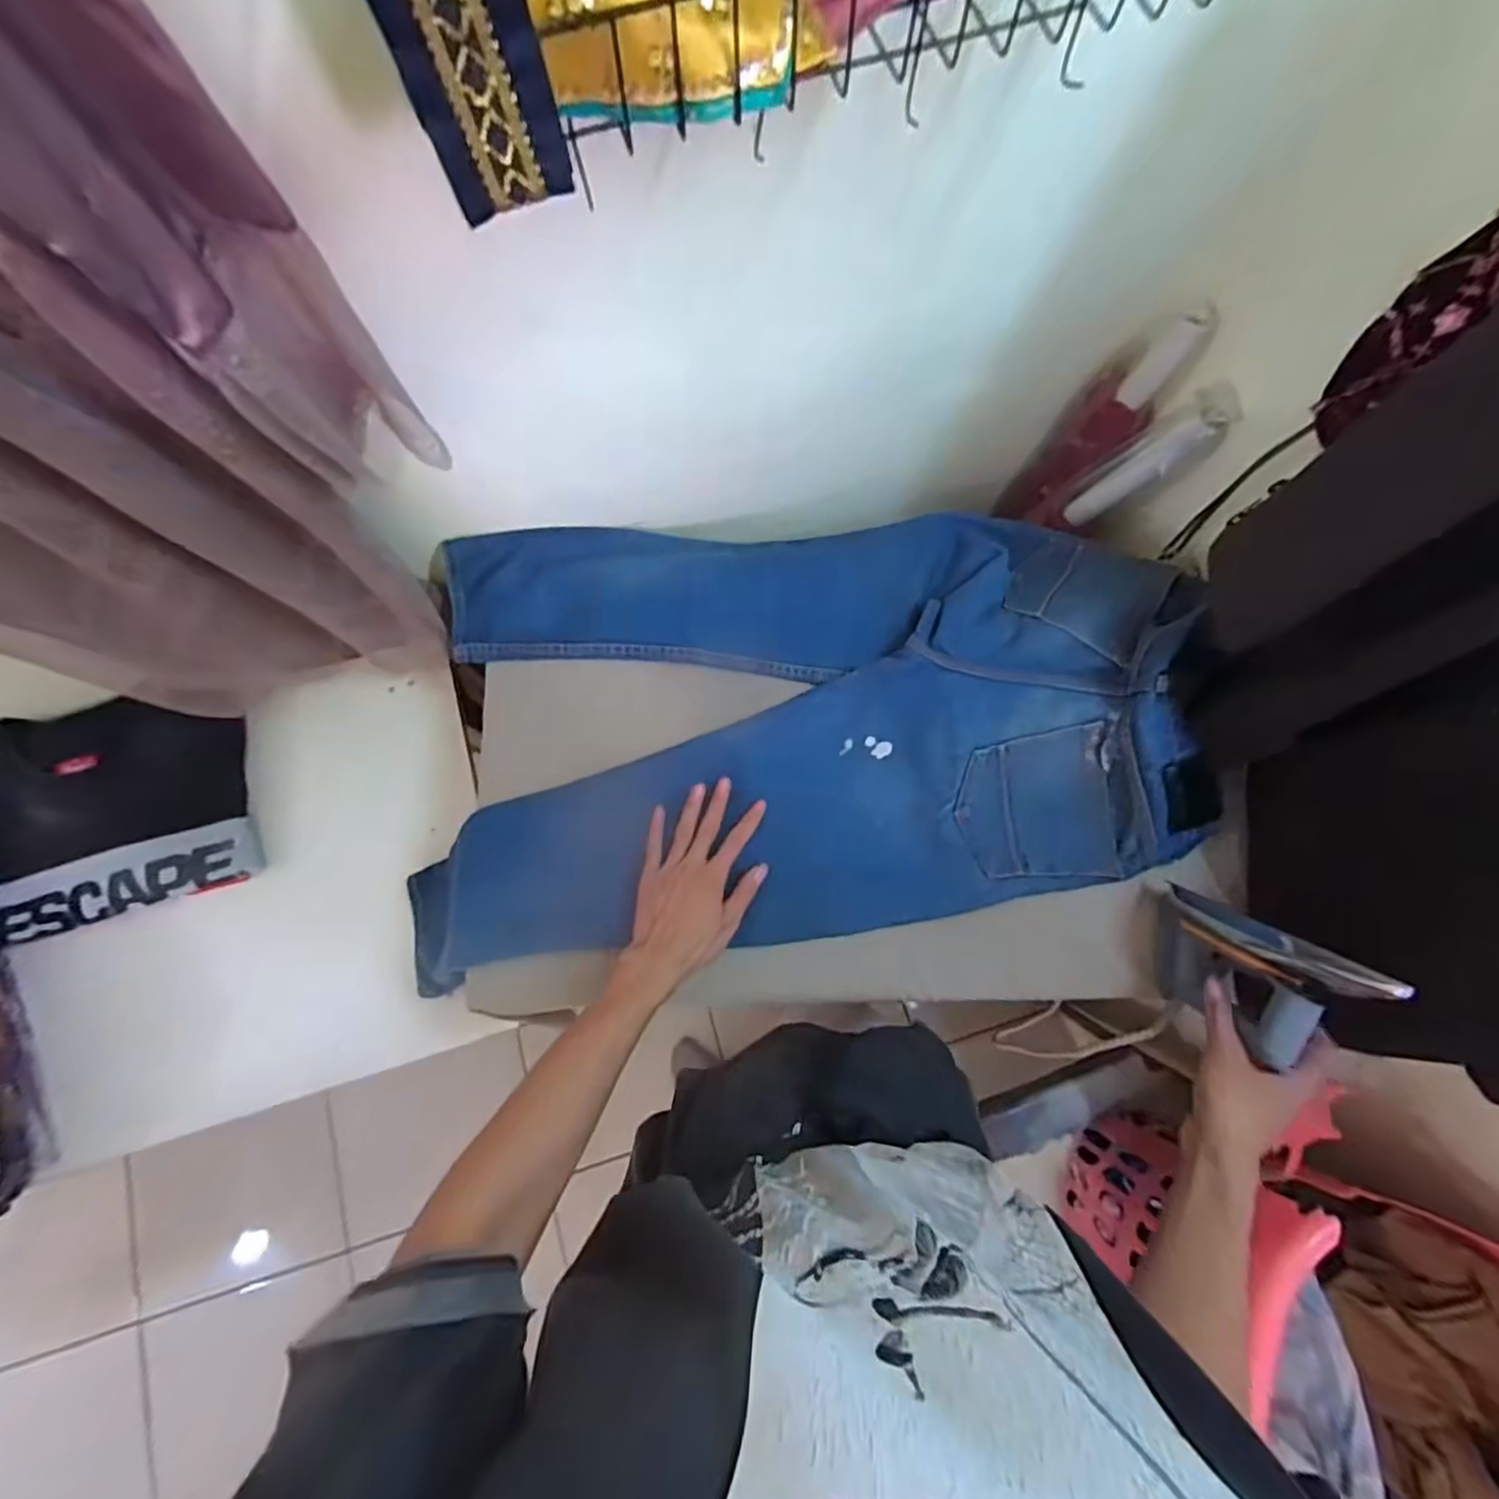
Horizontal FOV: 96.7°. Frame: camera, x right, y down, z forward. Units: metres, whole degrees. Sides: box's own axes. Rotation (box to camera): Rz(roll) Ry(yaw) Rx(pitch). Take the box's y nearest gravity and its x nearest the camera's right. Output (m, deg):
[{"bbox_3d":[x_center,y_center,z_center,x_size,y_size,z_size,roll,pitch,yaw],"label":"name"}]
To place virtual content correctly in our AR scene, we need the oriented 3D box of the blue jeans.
[{"bbox_3d":[0.034,-0.044,0.679,0.783,0.122,0.449,-5,76,-2],"label":"blue jeans"}]

